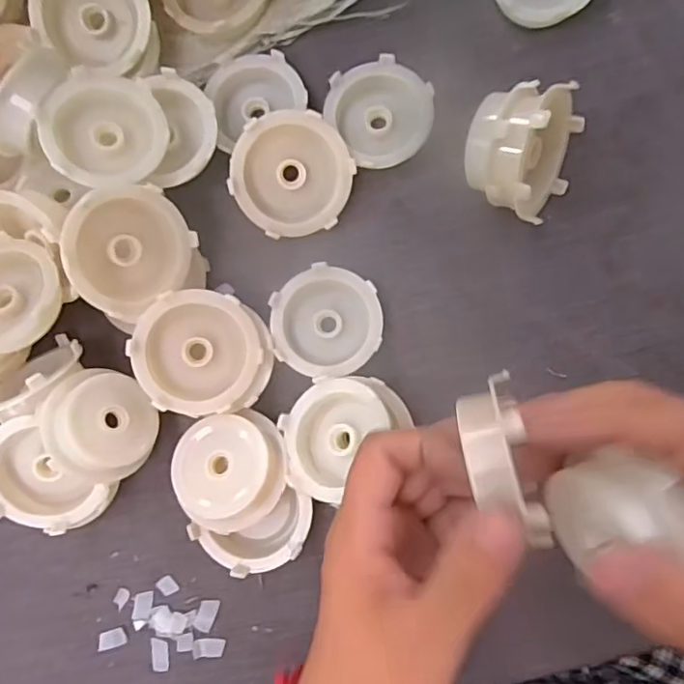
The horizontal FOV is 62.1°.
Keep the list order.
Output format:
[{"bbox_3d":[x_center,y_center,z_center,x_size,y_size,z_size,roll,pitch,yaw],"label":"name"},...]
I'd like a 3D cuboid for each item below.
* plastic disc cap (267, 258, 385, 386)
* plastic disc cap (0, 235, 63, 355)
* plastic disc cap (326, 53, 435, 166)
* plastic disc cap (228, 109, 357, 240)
[{"bbox_3d":[-0.007,-0.010,0.280,0.052,0.021,0.054,0,86,5],"label":"plastic disc cap"},{"bbox_3d":[-0.157,-0.021,0.259,0.054,0.019,0.054,0,72,1],"label":"plastic disc cap"},{"bbox_3d":[0.021,-0.115,0.289,0.049,0.020,0.053,0,86,5],"label":"plastic disc cap"},{"bbox_3d":[-0.025,-0.082,0.278,0.056,0.013,0.057,-5,113,-13],"label":"plastic disc cap"}]

